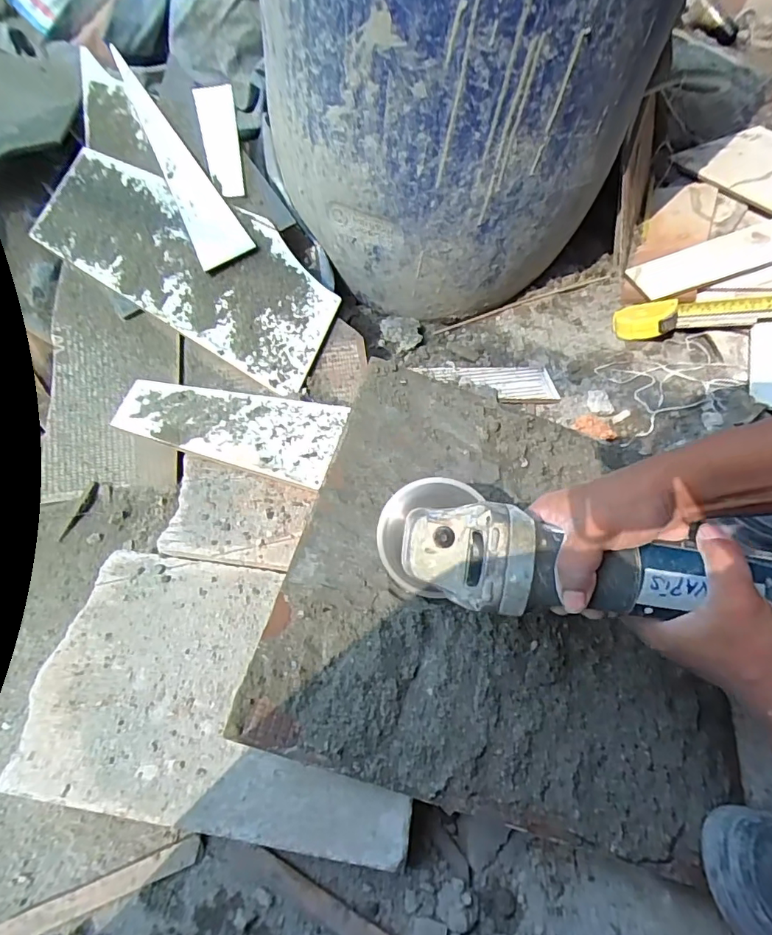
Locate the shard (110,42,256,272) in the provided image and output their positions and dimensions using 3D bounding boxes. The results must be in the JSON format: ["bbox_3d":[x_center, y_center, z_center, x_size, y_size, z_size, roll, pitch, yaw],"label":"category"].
[{"bbox_3d":[-0.300,-0.430,0.686,0.066,0.014,0.395,-32,76,-1],"label":"shard"}]

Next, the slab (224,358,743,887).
[{"bbox_3d":[0.122,0.070,0.471,0.374,0.022,0.430,19,54,-2],"label":"slab"}]

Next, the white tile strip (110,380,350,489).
[{"bbox_3d":[-0.172,-0.046,0.552,0.239,0.017,0.103,11,54,8],"label":"white tile strip"}]

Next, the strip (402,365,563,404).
[{"bbox_3d":[0.137,-0.116,0.685,0.186,0.011,0.070,-4,53,-3],"label":"strip"}]

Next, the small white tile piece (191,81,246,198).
[{"bbox_3d":[-0.248,-0.487,0.757,0.053,0.141,0.014,-3,43,-7],"label":"small white tile piece"}]

